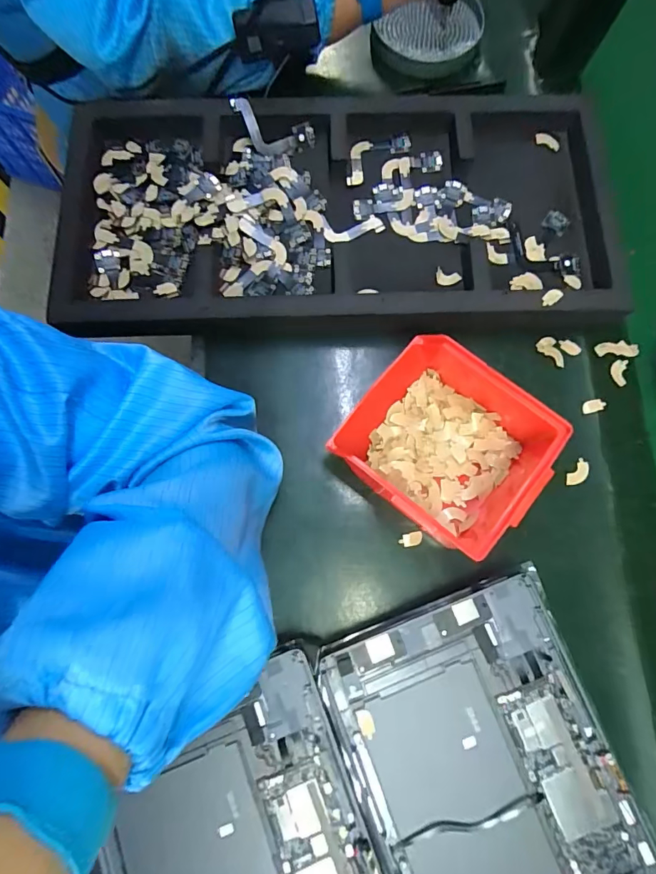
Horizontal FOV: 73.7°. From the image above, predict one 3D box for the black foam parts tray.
[{"bbox_3d":[0.014,-0.203,0.397,0.517,0.034,0.235,-2,77,-2],"label":"black foam parts tray"}]

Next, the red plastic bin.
[{"bbox_3d":[0.090,0.004,0.336,0.140,0.056,0.123,39,79,8],"label":"red plastic bin"}]

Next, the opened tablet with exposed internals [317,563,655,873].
[{"bbox_3d":[0.116,0.244,0.297,0.168,0.013,0.255,-20,78,-5],"label":"opened tablet with exposed internals"}]

